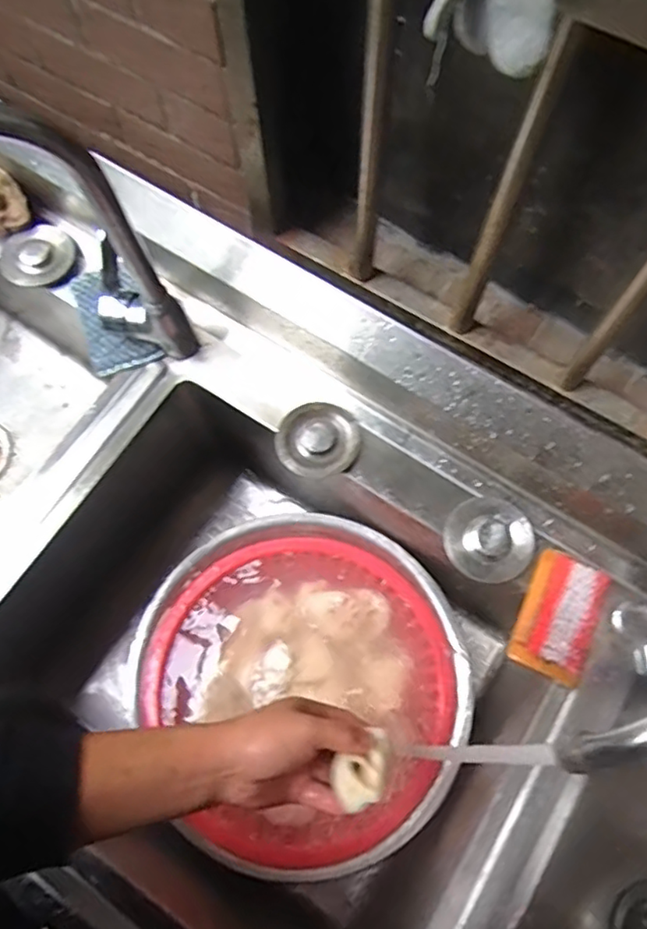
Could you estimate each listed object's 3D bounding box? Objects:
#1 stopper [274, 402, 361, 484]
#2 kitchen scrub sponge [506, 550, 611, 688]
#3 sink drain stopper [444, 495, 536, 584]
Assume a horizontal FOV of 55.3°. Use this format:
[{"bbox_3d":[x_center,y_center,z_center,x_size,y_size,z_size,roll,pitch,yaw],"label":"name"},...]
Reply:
[{"bbox_3d":[-0.007,-0.026,0.654,0.082,0.027,0.078,0,71,1],"label":"stopper"},{"bbox_3d":[0.225,0.143,0.580,0.069,0.034,0.108,24,73,9],"label":"kitchen scrub sponge"},{"bbox_3d":[0.166,0.074,0.618,0.080,0.022,0.084,0,71,1],"label":"sink drain stopper"}]

